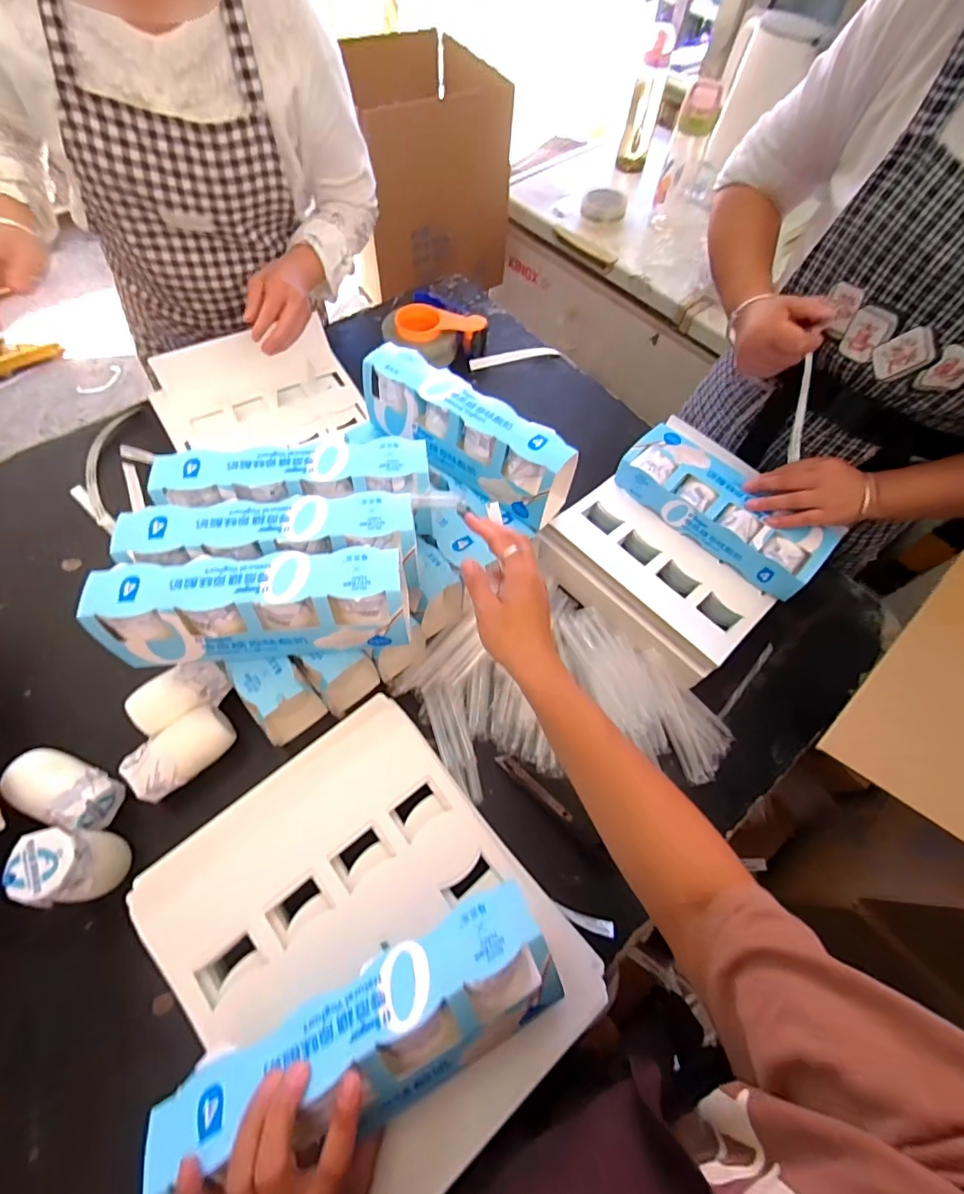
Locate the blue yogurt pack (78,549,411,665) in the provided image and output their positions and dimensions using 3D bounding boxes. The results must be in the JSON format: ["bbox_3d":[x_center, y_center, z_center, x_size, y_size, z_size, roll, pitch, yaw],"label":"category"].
[{"bbox_3d":[-0.207,0.012,0.480,0.272,0.088,0.074,-2,62,-4],"label":"blue yogurt pack"}]

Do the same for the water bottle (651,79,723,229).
[{"bbox_3d":[0.411,-0.884,1.003,0.080,0.210,0.072,17,63,6],"label":"water bottle"}]

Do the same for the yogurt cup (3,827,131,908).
[{"bbox_3d":[-0.373,0.246,0.459,0.050,0.087,0.061,-3,63,-5],"label":"yogurt cup"}]

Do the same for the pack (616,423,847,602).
[{"bbox_3d":[0.321,-0.117,0.687,0.115,0.085,0.274,-40,71,-21],"label":"pack"}]

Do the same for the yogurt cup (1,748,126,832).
[{"bbox_3d":[-0.419,0.193,0.505,0.096,0.051,0.054,18,63,6],"label":"yogurt cup"}]

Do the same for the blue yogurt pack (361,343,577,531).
[{"bbox_3d":[-0.020,-0.195,0.608,0.270,0.110,0.074,33,65,14],"label":"blue yogurt pack"}]

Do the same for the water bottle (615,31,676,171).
[{"bbox_3d":[0.355,-1.070,1.115,0.072,0.208,0.076,15,63,5],"label":"water bottle"}]

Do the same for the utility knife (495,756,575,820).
[{"bbox_3d":[0.058,0.208,0.555,0.098,0.007,0.017,38,67,16],"label":"utility knife"}]

